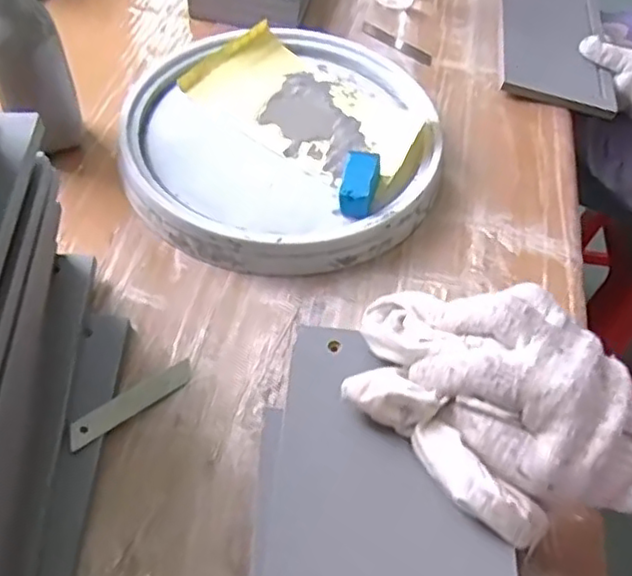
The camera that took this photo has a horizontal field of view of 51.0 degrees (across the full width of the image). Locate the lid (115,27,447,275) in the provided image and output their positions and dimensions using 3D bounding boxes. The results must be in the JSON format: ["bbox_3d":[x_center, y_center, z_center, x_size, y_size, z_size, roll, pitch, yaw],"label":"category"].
[{"bbox_3d":[-0.027,-0.139,0.617,0.277,0.047,0.290,1,53,-2],"label":"lid"}]

